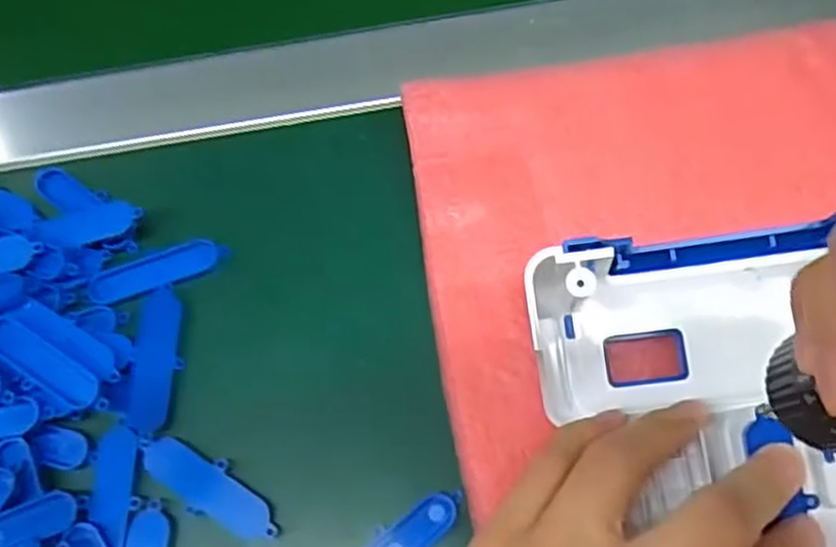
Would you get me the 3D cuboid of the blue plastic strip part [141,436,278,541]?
[{"bbox_3d":[-0.076,0.078,0.270,0.057,0.006,0.018,31,78,14],"label":"blue plastic strip part"}]

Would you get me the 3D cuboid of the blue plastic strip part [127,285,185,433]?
[{"bbox_3d":[-0.100,0.032,0.284,0.016,0.004,0.055,-2,72,5],"label":"blue plastic strip part"}]

